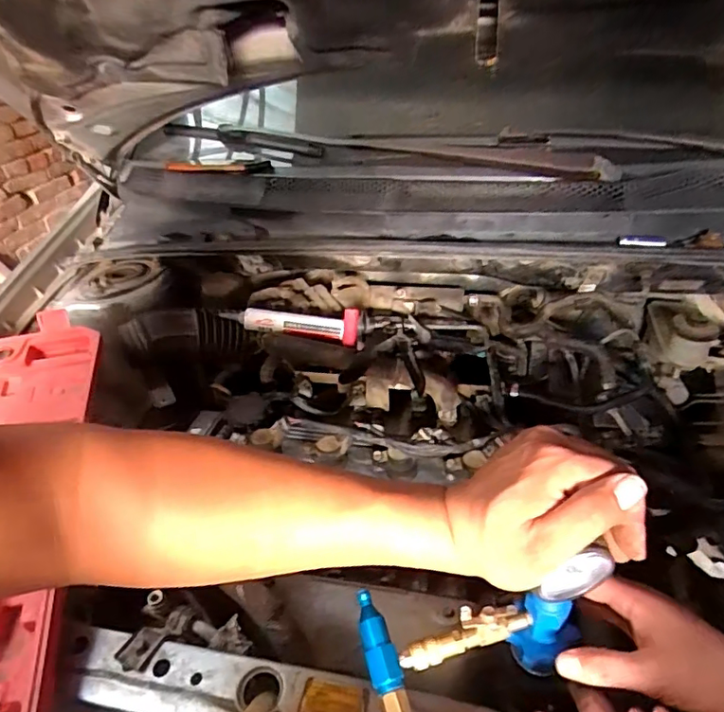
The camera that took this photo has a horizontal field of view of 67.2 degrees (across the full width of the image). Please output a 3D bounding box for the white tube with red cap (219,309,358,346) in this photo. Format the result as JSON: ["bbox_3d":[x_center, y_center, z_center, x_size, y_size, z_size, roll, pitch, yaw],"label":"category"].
[{"bbox_3d":[-0.101,-0.046,0.770,0.191,0.039,0.039,4,36,12],"label":"white tube with red cap"}]

